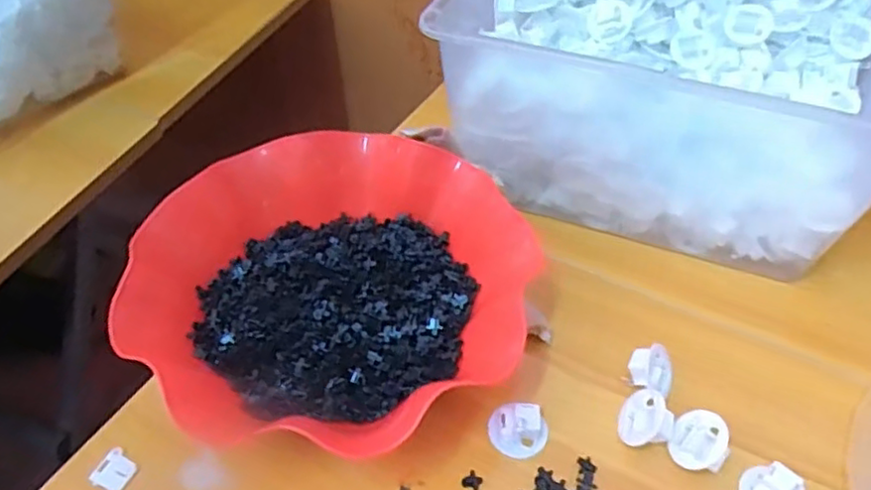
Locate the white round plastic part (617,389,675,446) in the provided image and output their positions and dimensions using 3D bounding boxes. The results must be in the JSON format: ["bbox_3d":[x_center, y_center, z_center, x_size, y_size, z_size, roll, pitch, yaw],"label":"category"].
[{"bbox_3d":[0.116,0.093,0.360,0.027,0.021,0.033,20,51,17],"label":"white round plastic part"}]

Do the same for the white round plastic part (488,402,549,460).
[{"bbox_3d":[0.045,0.101,0.362,0.032,0.014,0.027,9,48,8],"label":"white round plastic part"}]

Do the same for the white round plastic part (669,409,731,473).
[{"bbox_3d":[0.141,0.104,0.353,0.030,0.010,0.031,-16,49,33],"label":"white round plastic part"}]

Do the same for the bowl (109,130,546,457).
[{"bbox_3d":[-0.054,0.021,0.388,0.210,0.080,0.191,0,48,0],"label":"bowl"}]

